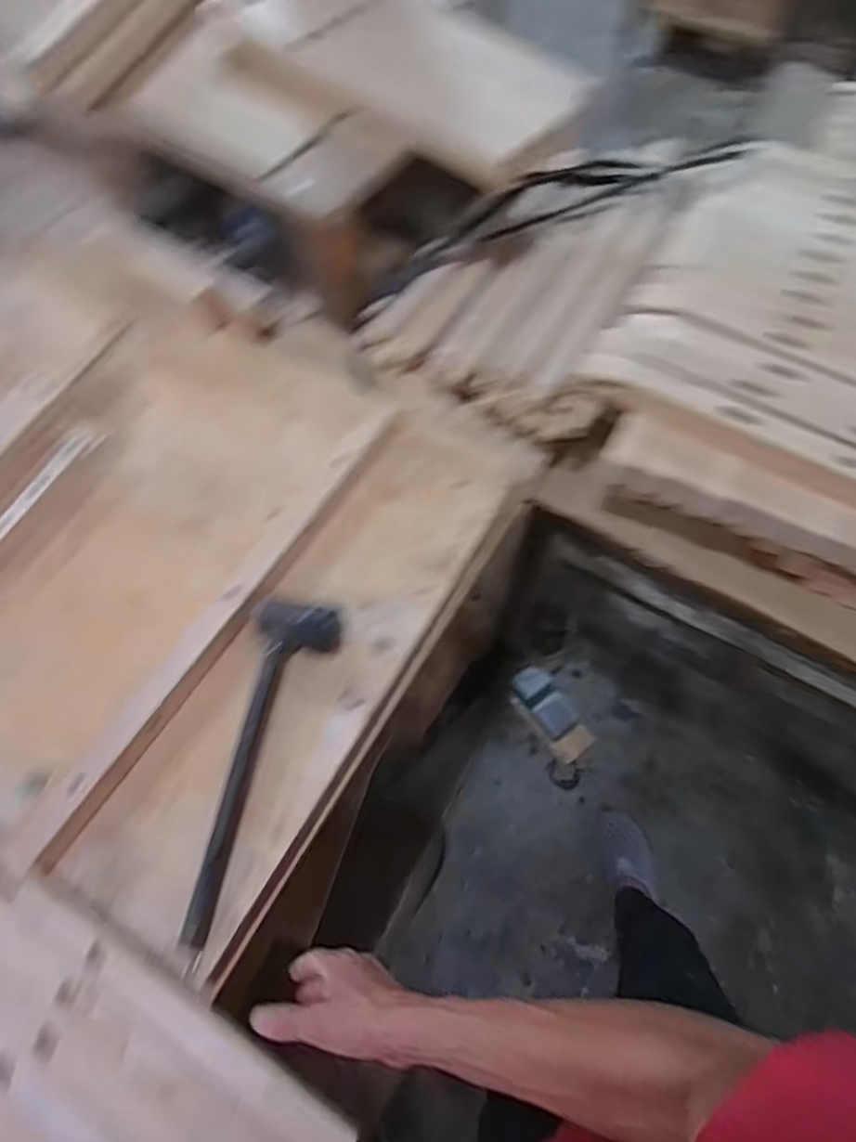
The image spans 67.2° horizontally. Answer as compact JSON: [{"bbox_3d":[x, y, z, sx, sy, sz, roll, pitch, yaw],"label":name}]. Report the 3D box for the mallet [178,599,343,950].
[{"bbox_3d":[-0.174,0.183,0.621,0.085,0.047,0.327,15,69,7],"label":"mallet"}]

